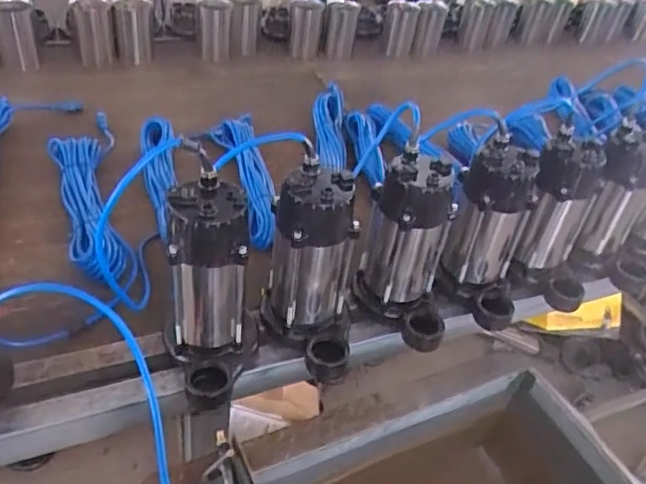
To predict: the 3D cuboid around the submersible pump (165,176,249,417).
[{"bbox_3d":[-0.137,0.067,0.676,0.101,0.238,0.145,2,40,-9],"label":"submersible pump"}]

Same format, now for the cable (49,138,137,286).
[{"bbox_3d":[-0.375,-0.062,0.934,0.092,0.057,0.354,-12,44,-24],"label":"cable"}]

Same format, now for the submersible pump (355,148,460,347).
[{"bbox_3d":[0.116,0.014,0.780,0.126,0.224,0.129,11,39,3],"label":"submersible pump"}]

